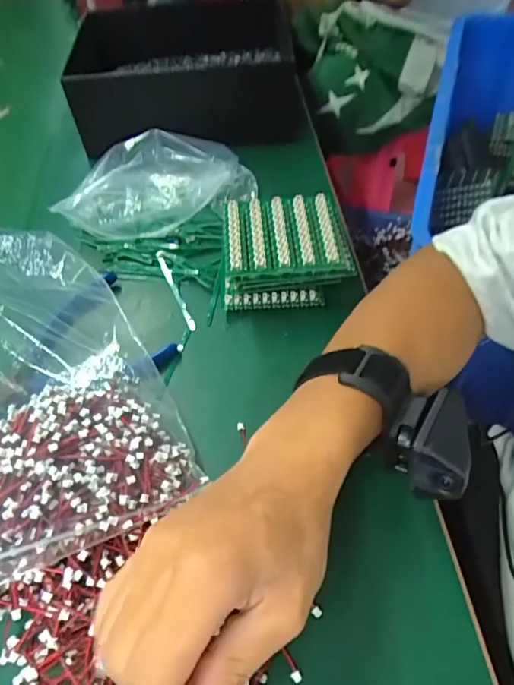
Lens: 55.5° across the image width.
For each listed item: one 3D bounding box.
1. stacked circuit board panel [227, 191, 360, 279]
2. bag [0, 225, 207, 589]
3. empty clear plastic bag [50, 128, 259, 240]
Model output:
[{"bbox_3d":[0.023,-0.074,0.394,0.094,0.047,0.077,-5,53,1],"label":"stacked circuit board panel"},{"bbox_3d":[-0.146,0.025,0.300,0.159,0.114,0.217,-24,55,-13],"label":"bag"},{"bbox_3d":[-0.085,-0.145,0.445,0.171,0.061,0.077,-14,53,-5],"label":"empty clear plastic bag"}]

